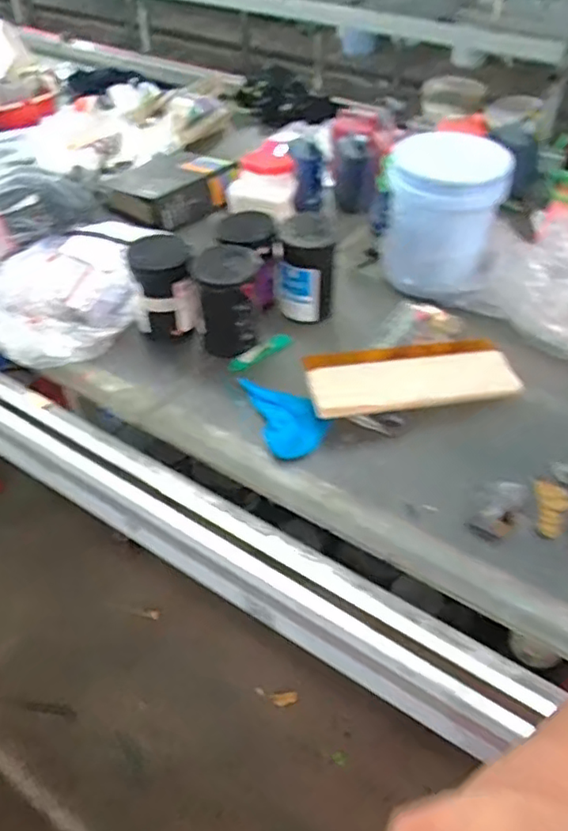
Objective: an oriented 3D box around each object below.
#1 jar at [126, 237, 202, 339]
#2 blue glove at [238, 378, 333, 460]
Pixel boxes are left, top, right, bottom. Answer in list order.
[{"bbox_3d":[-0.202,-0.203,1.058,0.101,0.160,0.113,-13,47,-13],"label":"jar"},{"bbox_3d":[-0.006,-0.008,0.968,0.093,0.026,0.179,-24,50,-22],"label":"blue glove"}]

